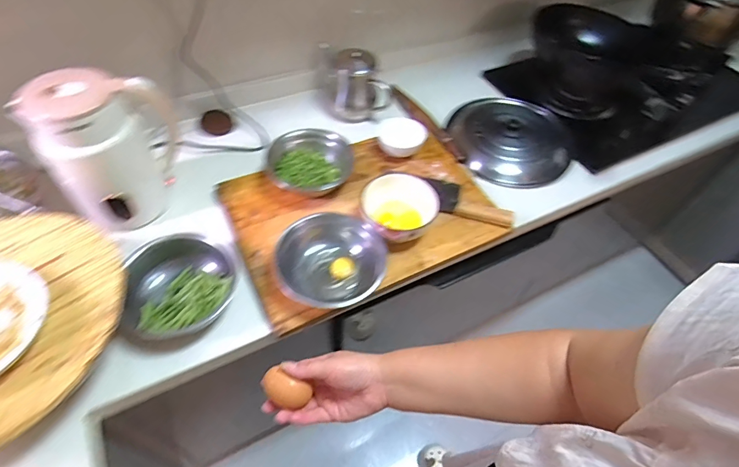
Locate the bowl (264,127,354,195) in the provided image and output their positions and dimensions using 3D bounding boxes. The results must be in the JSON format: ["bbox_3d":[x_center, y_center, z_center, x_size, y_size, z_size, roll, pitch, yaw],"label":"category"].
[{"bbox_3d":[-0.125,-0.148,0.857,0.175,0.076,0.152,-20,57,-18],"label":"bowl"}]

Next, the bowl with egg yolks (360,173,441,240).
[{"bbox_3d":[0.051,-0.037,0.789,0.141,0.071,0.137,16,54,7],"label":"bowl with egg yolks"}]

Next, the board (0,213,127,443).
[{"bbox_3d":[-0.512,0.110,0.566,0.321,0.036,0.347,-13,55,-14],"label":"board"}]

